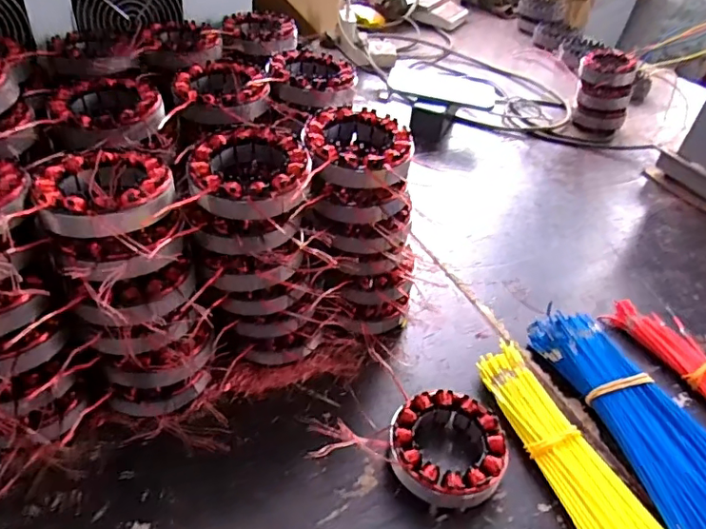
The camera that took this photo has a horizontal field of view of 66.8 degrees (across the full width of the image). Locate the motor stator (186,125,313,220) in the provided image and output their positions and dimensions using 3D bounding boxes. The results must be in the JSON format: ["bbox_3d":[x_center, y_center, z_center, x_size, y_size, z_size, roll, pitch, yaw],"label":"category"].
[{"bbox_3d":[-0.074,-0.064,0.391,0.087,0.037,0.096,-8,42,-19],"label":"motor stator"}]

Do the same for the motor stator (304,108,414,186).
[{"bbox_3d":[0.004,-0.094,0.427,0.081,0.030,0.085,2,40,-7],"label":"motor stator"}]

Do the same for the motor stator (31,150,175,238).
[{"bbox_3d":[-0.167,-0.049,0.363,0.085,0.025,0.083,5,39,-4],"label":"motor stator"}]

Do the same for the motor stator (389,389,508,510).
[{"bbox_3d":[0.072,0.142,0.412,0.086,0.034,0.084,4,37,-3],"label":"motor stator"}]

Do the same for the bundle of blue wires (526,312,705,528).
[{"bbox_3d":[0.244,0.126,0.444,0.091,0.033,0.250,-11,40,-21],"label":"bundle of blue wires"}]

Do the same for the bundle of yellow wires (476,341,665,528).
[{"bbox_3d":[0.180,0.158,0.404,0.065,0.026,0.242,-8,39,-18],"label":"bundle of yellow wires"}]

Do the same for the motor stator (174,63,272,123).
[{"bbox_3d":[-0.121,-0.157,0.492,0.082,0.028,0.093,-7,42,-18],"label":"motor stator"}]

